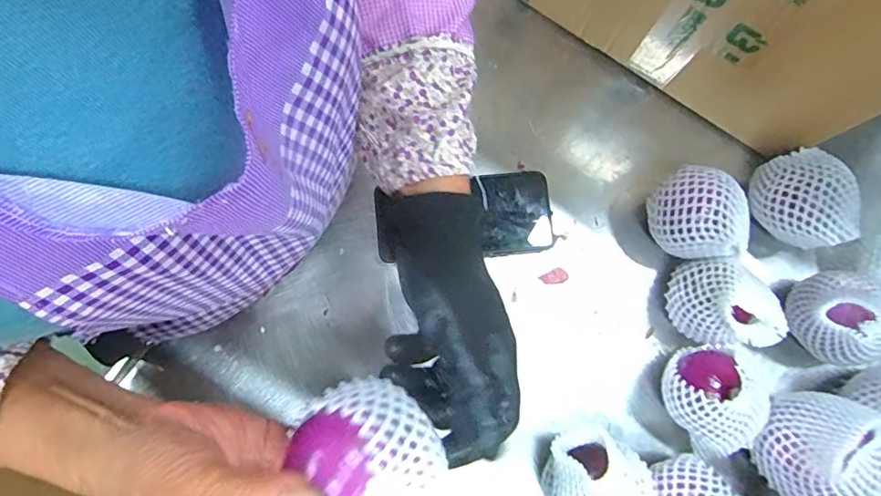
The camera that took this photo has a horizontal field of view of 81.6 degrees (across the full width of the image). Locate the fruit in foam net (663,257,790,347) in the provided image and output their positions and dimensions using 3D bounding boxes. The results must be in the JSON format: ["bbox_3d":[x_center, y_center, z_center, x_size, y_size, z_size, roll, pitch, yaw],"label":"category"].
[{"bbox_3d":[0.246,0.049,0.457,0.072,0.076,0.072,2,80,-1],"label":"fruit in foam net"}]

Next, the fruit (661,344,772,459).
[{"bbox_3d":[0.237,0.131,0.437,0.069,0.081,0.090,-19,81,-5],"label":"fruit"}]

